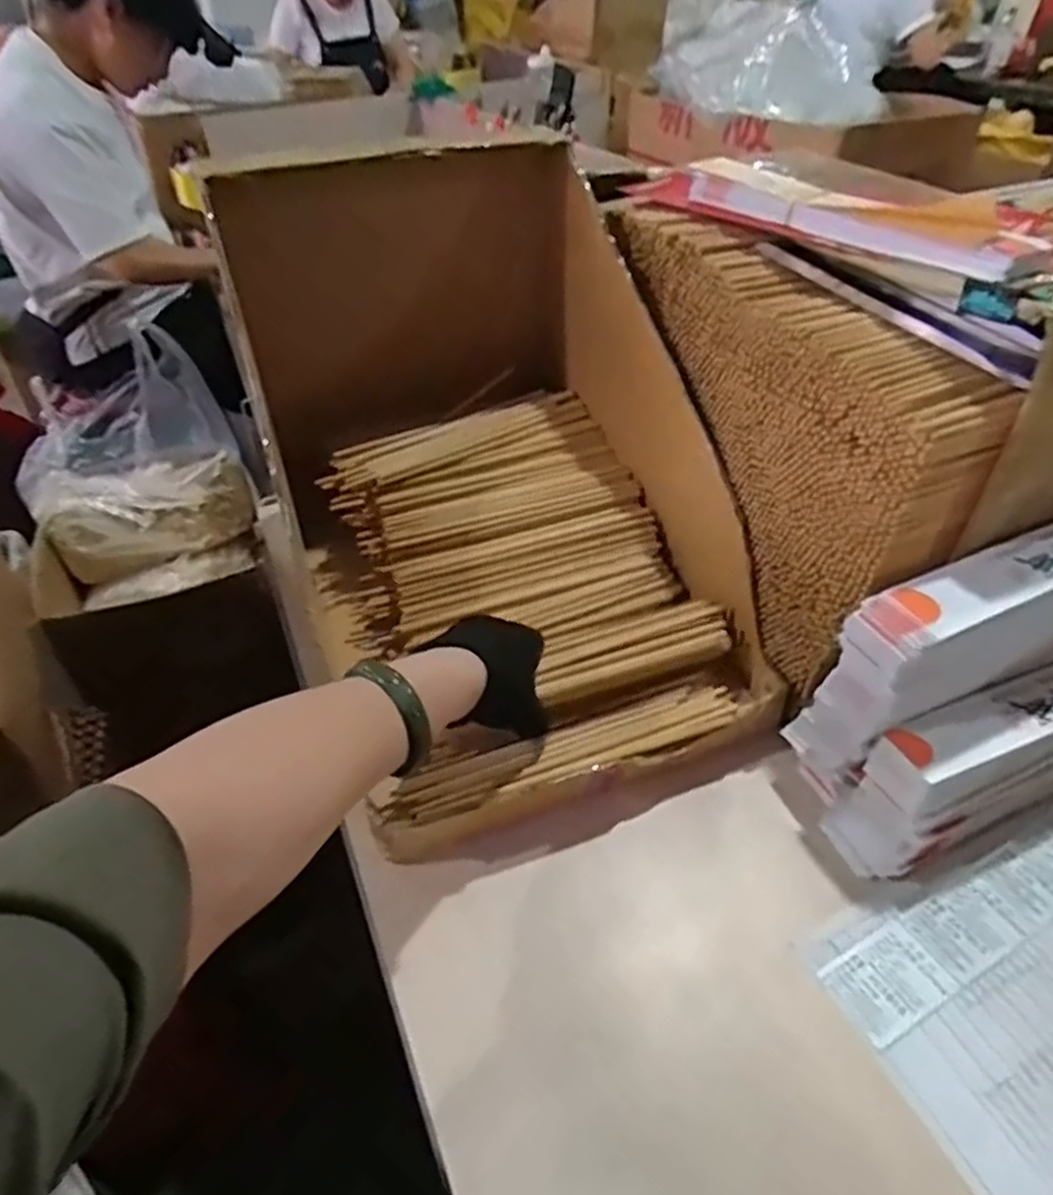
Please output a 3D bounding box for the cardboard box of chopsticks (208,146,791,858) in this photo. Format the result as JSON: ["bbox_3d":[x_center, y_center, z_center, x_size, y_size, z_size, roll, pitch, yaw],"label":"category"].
[{"bbox_3d":[-0.030,-0.107,0.610,0.325,0.303,0.434,-15,43,-14],"label":"cardboard box of chopsticks"}]

